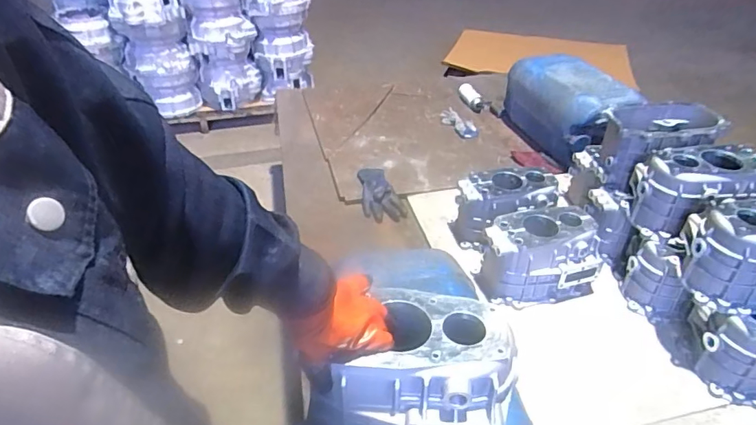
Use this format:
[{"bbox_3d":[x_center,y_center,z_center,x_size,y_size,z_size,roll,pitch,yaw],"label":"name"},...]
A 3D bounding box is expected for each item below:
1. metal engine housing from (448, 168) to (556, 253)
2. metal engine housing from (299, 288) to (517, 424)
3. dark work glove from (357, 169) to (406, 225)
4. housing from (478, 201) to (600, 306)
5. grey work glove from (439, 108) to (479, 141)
[{"bbox_3d":[0.323,-0.008,1.254,0.249,0.162,0.145,1,37,0],"label":"metal engine housing"},{"bbox_3d":[0.044,0.205,0.605,0.231,0.150,0.154,4,39,7],"label":"metal engine housing"},{"bbox_3d":[0.003,-0.054,1.433,0.117,0.043,0.227,-8,38,-11],"label":"dark work glove"},{"bbox_3d":[0.355,0.095,1.115,0.243,0.163,0.165,-3,37,-6],"label":"housing"},{"bbox_3d":[0.296,-0.323,1.753,0.076,0.031,0.214,-16,40,-22],"label":"grey work glove"}]

